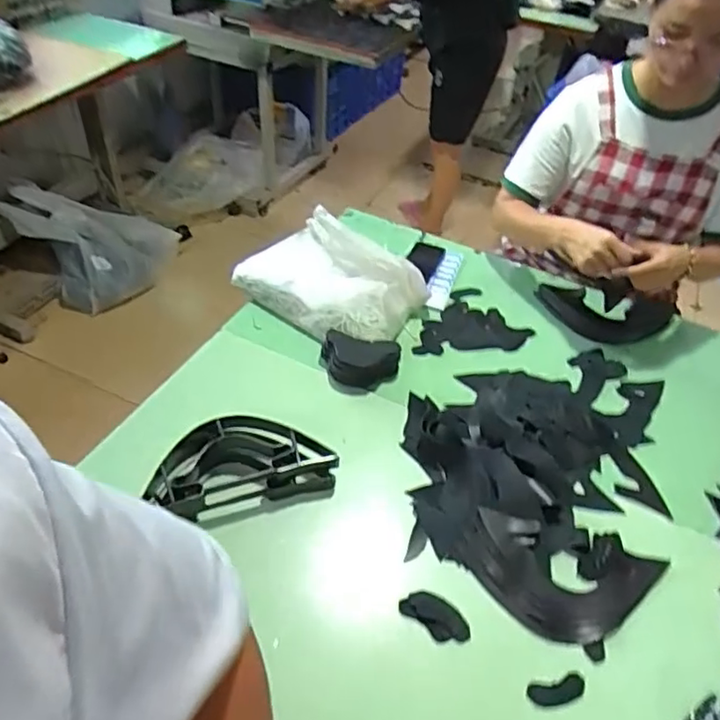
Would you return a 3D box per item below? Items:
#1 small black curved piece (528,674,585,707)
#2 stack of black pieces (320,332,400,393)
[{"bbox_3d":[0.237,0.397,0.731,0.073,0.007,0.027,-13,47,-8],"label":"small black curved piece"},{"bbox_3d":[-0.004,0.007,1.055,0.136,0.058,0.090,8,48,12],"label":"stack of black pieces"}]

